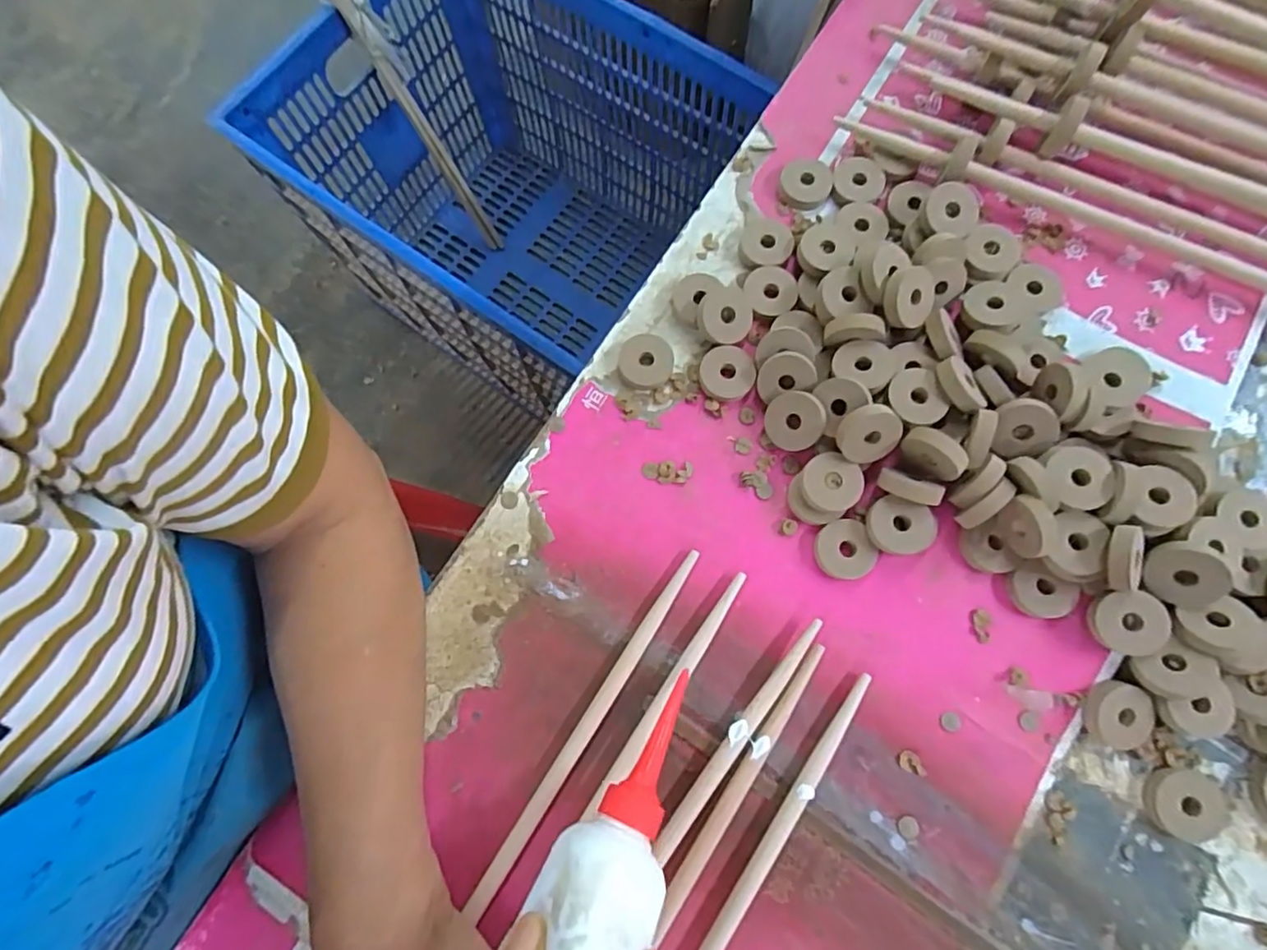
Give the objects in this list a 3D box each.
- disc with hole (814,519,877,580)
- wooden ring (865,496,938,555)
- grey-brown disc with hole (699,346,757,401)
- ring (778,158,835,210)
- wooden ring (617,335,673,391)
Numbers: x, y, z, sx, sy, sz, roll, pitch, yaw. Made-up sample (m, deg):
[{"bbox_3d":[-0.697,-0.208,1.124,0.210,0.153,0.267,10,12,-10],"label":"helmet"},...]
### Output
[{"bbox_3d":[0.125,0.045,0.346,0.032,0.009,0.035,0,77,1],"label":"disc with hole"},{"bbox_3d":[0.155,0.030,0.340,0.037,0.008,0.032,23,100,17],"label":"wooden ring"},{"bbox_3d":[0.059,-0.064,0.371,0.034,0.011,0.034,0,77,1],"label":"grey-brown disc with hole"},{"bbox_3d":[0.118,-0.198,0.397,0.036,0.012,0.031,-4,77,0],"label":"ring"},{"bbox_3d":[0.008,-0.072,0.374,0.033,0.009,0.034,0,77,1],"label":"wooden ring"}]

